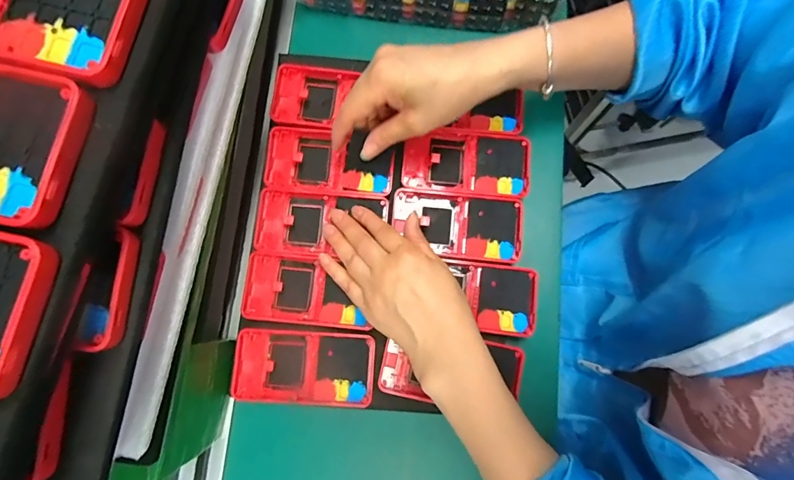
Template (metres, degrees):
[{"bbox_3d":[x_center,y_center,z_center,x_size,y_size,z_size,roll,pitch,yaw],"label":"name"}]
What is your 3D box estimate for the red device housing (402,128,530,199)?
[{"bbox_3d":[0.067,-0.076,0.398,0.118,0.009,0.062,7,77,3],"label":"red device housing"}]

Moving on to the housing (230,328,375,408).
[{"bbox_3d":[-0.084,0.112,0.365,0.124,0.012,0.062,3,77,3],"label":"housing"}]

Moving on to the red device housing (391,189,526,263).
[{"bbox_3d":[0.056,-0.015,0.393,0.119,0.023,0.065,5,77,3],"label":"red device housing"}]

